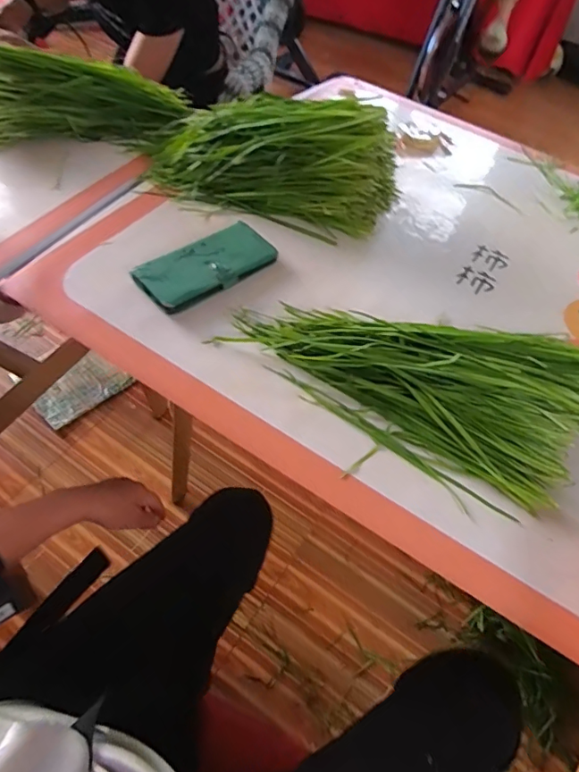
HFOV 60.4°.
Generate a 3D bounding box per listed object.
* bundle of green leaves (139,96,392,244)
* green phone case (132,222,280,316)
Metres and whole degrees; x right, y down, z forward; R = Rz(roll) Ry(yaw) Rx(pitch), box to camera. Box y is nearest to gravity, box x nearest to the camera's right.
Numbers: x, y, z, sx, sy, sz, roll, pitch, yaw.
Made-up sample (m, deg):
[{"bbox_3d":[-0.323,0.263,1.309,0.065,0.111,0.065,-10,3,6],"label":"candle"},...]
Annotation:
[{"bbox_3d":[-0.019,-0.313,0.657,0.333,0.125,0.152,14,53,3],"label":"bundle of green leaves"},{"bbox_3d":[-0.094,-0.144,0.580,0.162,0.019,0.077,-36,65,-29],"label":"green phone case"}]

